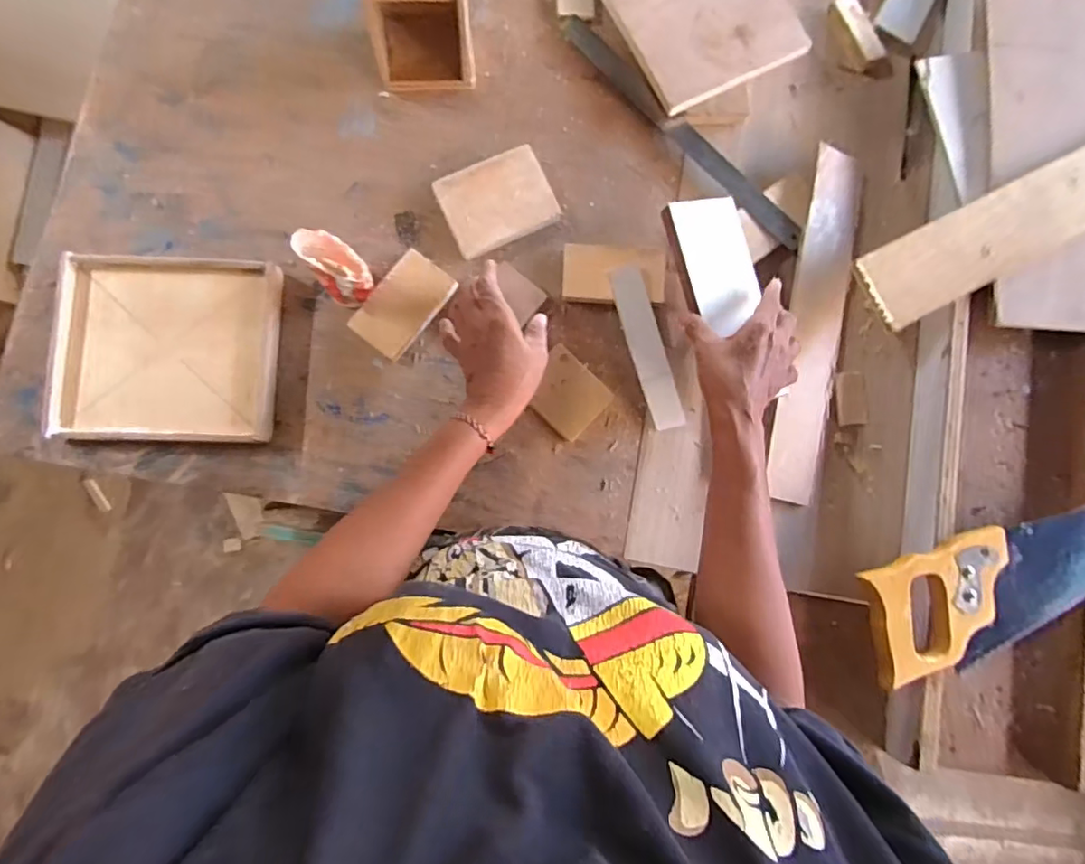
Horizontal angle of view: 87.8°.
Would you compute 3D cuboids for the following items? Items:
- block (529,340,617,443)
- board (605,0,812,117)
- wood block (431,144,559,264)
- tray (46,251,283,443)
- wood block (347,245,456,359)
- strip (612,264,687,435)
[{"bbox_3d":[0.023,-0.036,0.536,0.071,0.013,0.063,43,82,-1],"label":"block"},{"bbox_3d":[0.164,-0.431,0.576,0.166,0.009,0.174,-27,84,-3],"label":"board"},{"bbox_3d":[-0.045,-0.223,0.551,0.103,0.024,0.082,-27,88,-8],"label":"wood block"},{"bbox_3d":[-0.334,-0.074,0.503,0.182,0.028,0.162,1,85,-6],"label":"tray"},{"bbox_3d":[-0.130,-0.119,0.533,0.057,0.016,0.095,37,82,-2],"label":"wood block"},{"bbox_3d":[0.100,-0.079,0.536,0.031,0.009,0.155,-17,95,9],"label":"strip"}]

